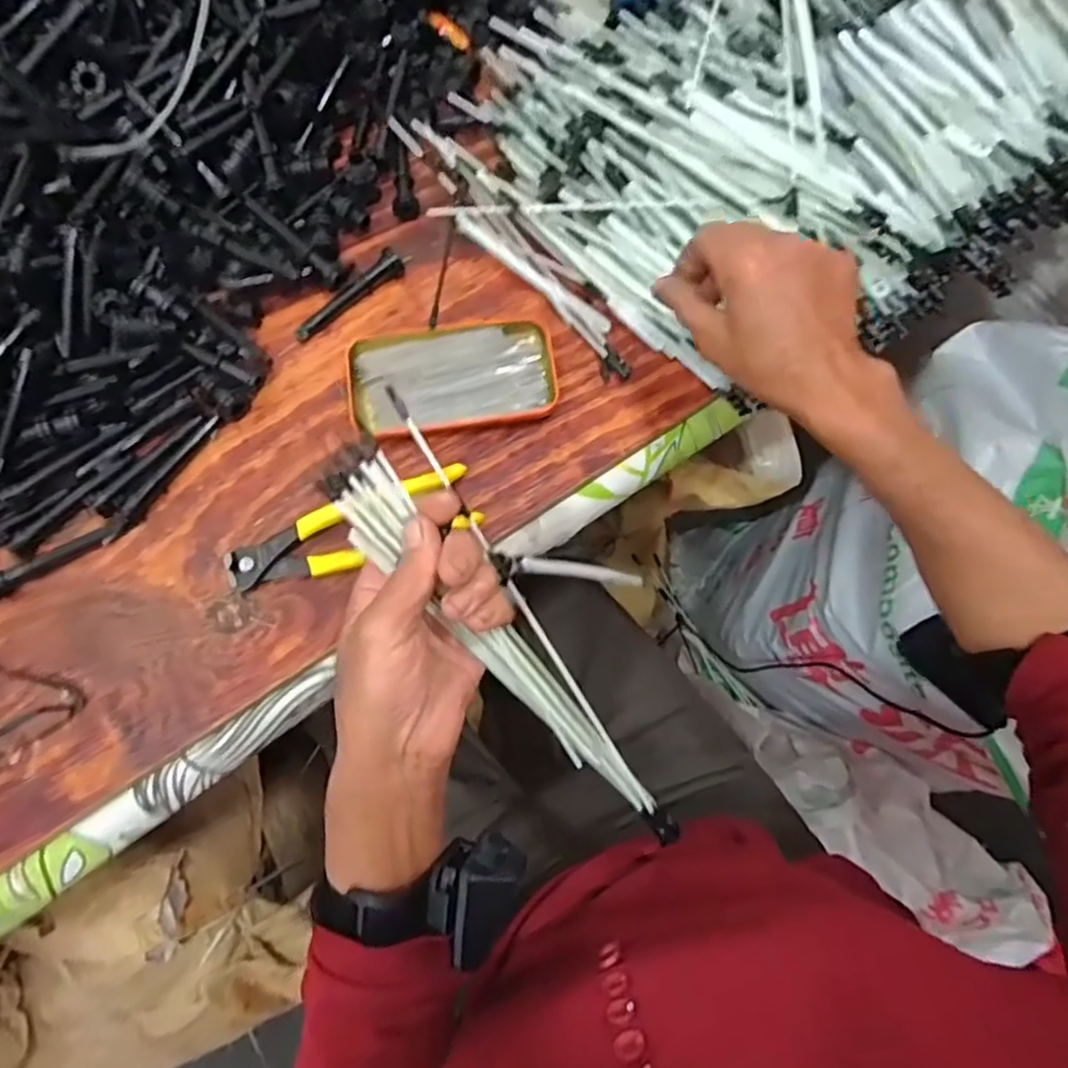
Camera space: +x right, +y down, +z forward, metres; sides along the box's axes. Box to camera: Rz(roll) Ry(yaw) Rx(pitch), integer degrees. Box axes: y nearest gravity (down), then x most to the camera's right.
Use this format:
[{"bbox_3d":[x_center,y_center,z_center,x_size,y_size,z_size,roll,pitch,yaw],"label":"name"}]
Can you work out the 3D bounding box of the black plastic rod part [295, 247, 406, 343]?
[{"bbox_3d":[-0.137,-0.176,0.517,0.095,0.012,0.018,-40,78,-12],"label":"black plastic rod part"}]

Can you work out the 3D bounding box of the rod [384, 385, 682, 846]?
[{"bbox_3d":[0.003,0.049,0.384,0.013,0.012,0.295,-33,97,-10],"label":"rod"}]

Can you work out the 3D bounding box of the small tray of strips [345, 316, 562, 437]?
[{"bbox_3d":[-0.057,-0.108,0.492,0.142,0.020,0.080,-14,74,-5],"label":"small tray of strips"}]

